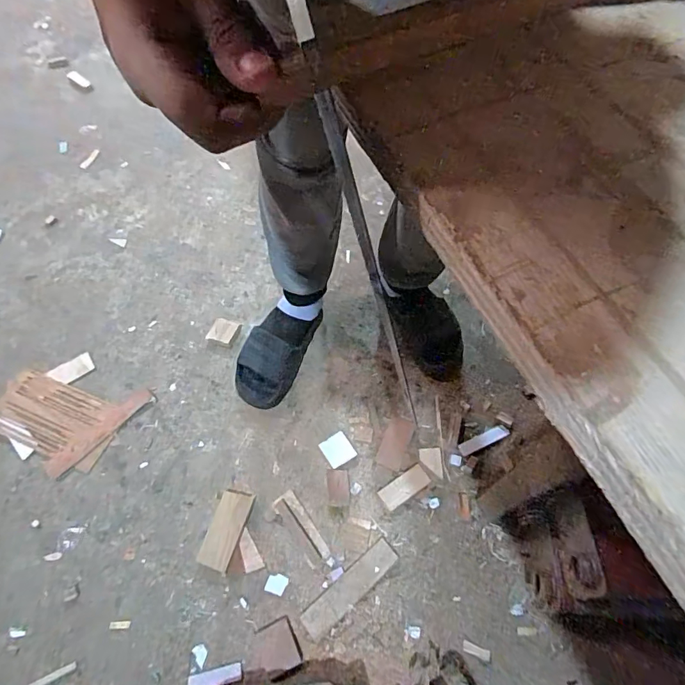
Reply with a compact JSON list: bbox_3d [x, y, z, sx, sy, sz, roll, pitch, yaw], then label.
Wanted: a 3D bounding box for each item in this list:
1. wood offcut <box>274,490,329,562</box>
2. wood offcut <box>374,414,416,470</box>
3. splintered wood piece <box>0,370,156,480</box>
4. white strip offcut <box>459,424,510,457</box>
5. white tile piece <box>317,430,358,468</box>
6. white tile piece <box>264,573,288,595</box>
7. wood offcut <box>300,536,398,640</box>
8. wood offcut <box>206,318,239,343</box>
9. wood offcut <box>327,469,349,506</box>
[{"bbox_3d":[-0.072,0.318,0.777,0.038,0.004,0.124,-34,67,-14],"label":"wood offcut"},{"bbox_3d":[0.099,0.188,0.847,0.047,0.012,0.098,22,66,12],"label":"wood offcut"},{"bbox_3d":[-0.545,0.155,0.866,0.301,0.014,0.177,8,64,6],"label":"splintered wood piece"},{"bbox_3d":[0.264,0.182,0.842,0.098,0.009,0.024,-23,65,-10],"label":"white strip offcut"},{"bbox_3d":[-0.010,0.197,0.830,0.052,0.013,0.054,-31,67,-13],"label":"white tile piece"},{"bbox_3d":[-0.108,0.395,0.738,0.033,0.004,0.030,16,65,9],"label":"white tile piece"},{"bbox_3d":[0.012,0.391,0.723,0.177,0.021,0.044,-37,68,-15],"label":"wood offcut"},{"bbox_3d":[-0.252,-0.024,0.944,0.055,0.023,0.050,16,65,9],"label":"wood offcut"},{"bbox_3d":[-0.008,0.257,0.803,0.037,0.004,0.062,-3,63,0],"label":"wood offcut"}]

